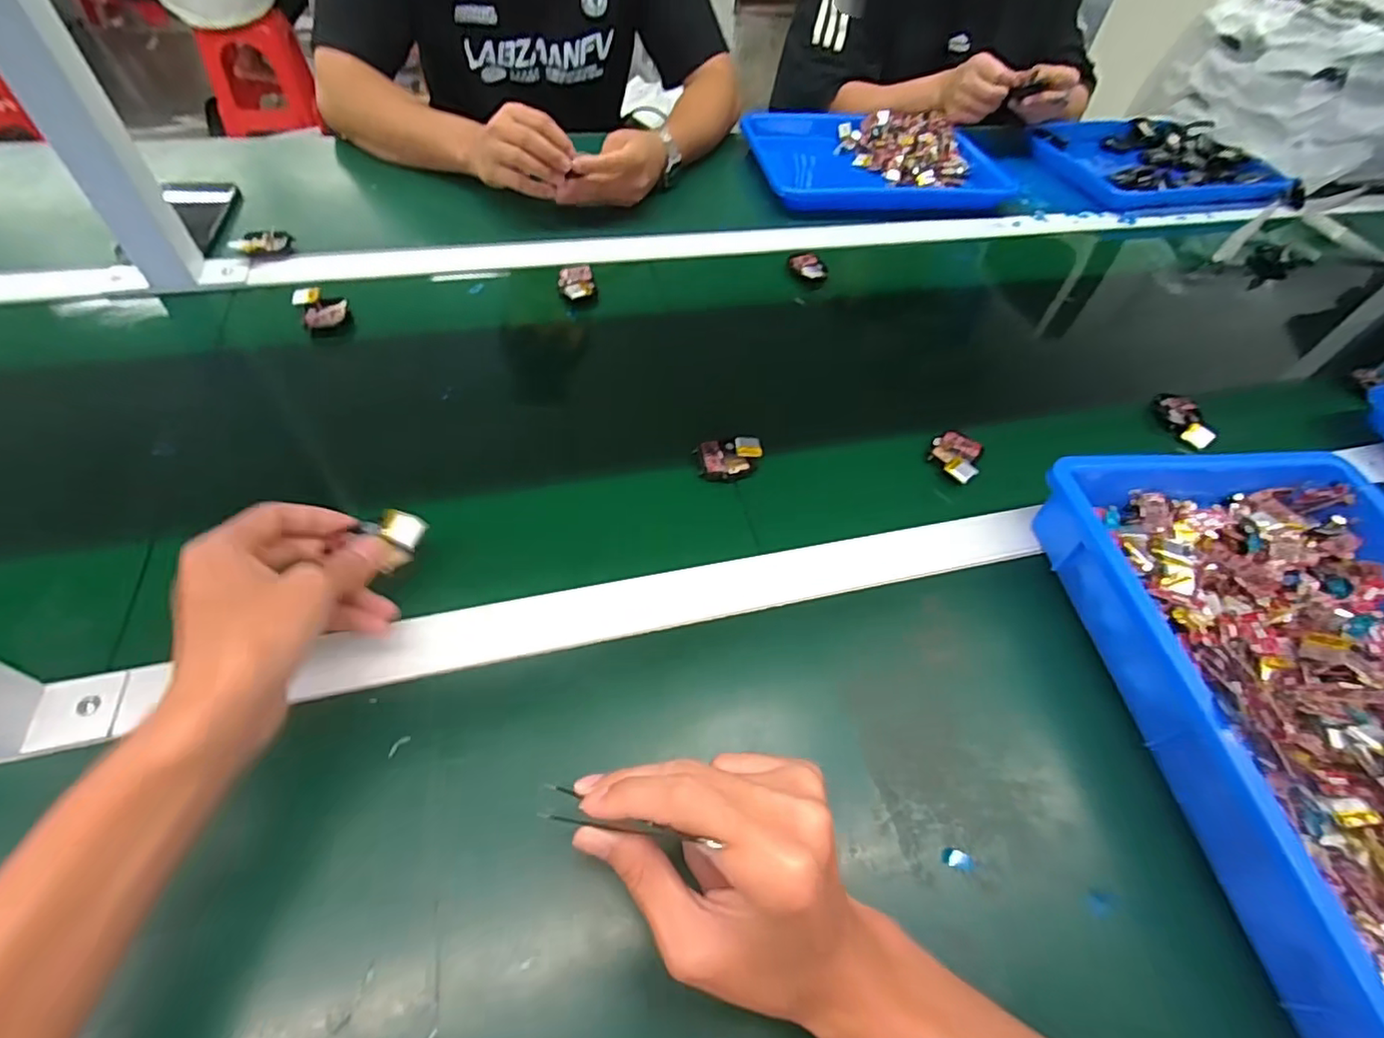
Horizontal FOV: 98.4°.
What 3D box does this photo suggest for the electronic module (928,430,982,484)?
[{"bbox_3d":[0.222,-0.052,0.505,0.040,0.013,0.055,23,53,12],"label":"electronic module"}]

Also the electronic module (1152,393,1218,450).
[{"bbox_3d":[0.460,-0.094,0.559,0.029,0.017,0.073,0,52,-6],"label":"electronic module"}]

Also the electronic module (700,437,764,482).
[{"bbox_3d":[0.032,-0.047,0.483,0.049,0.019,0.036,-6,53,-10],"label":"electronic module"}]

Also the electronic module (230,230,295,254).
[{"bbox_3d":[-0.430,-0.277,0.601,0.024,0.014,0.056,36,46,21],"label":"electronic module"}]

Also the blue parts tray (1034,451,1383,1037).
[{"bbox_3d":[0.400,0.115,0.367,0.255,0.071,0.388,-2,52,-7],"label":"blue parts tray"}]

